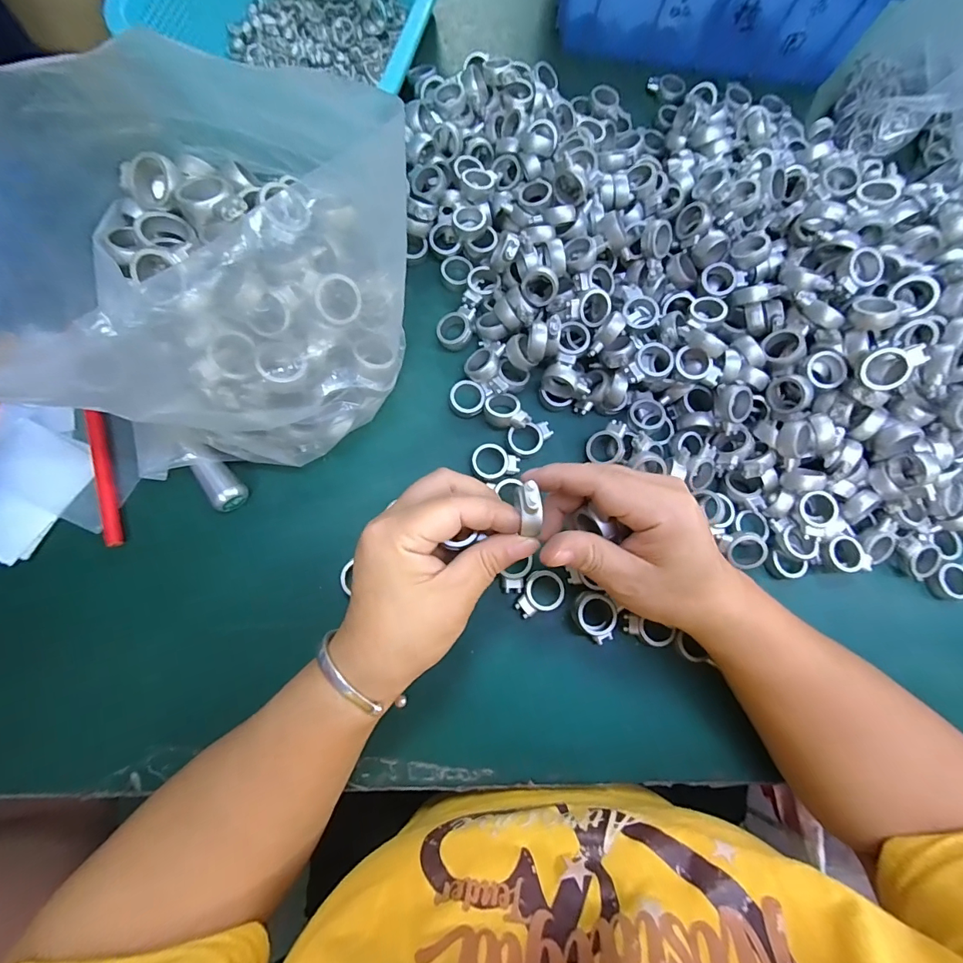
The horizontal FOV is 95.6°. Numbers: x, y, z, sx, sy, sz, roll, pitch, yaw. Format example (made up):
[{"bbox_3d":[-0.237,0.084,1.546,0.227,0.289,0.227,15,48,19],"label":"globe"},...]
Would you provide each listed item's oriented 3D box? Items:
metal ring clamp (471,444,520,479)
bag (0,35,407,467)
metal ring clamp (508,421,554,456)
[{"bbox_3d":[0.010,-0.012,0.306,0.033,0.009,0.025,24,75,1],"label":"metal ring clamp"},{"bbox_3d":[-0.129,-0.096,0.238,0.166,0.145,0.149,4,79,-3],"label":"bag"},{"bbox_3d":[0.036,-0.030,0.313,0.033,0.011,0.022,-17,79,-9],"label":"metal ring clamp"}]

